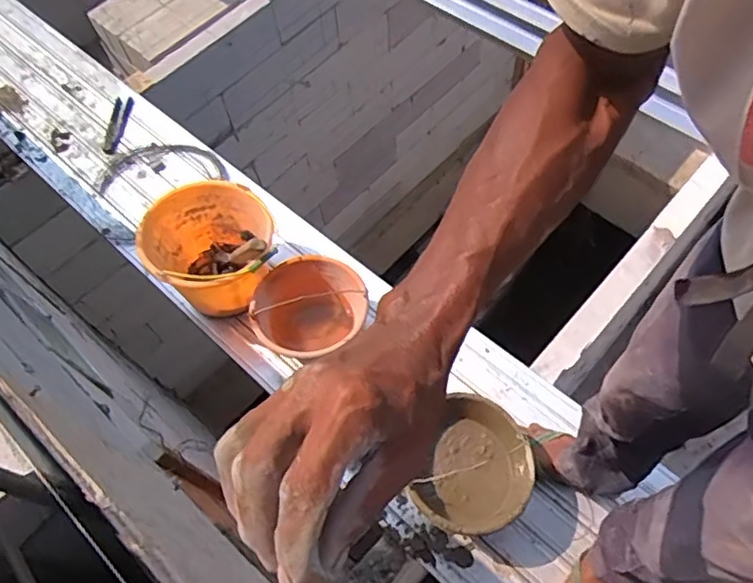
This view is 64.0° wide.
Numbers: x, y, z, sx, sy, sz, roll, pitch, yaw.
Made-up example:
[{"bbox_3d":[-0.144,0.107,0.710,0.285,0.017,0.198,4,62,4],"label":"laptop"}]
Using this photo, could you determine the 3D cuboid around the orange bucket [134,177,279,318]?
[{"bbox_3d":[-0.388,-0.091,1.447,0.292,0.228,0.303,-22,63,-9],"label":"orange bucket"}]

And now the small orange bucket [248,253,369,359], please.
[{"bbox_3d":[-0.150,0.048,1.389,0.258,0.179,0.239,-34,65,-14],"label":"small orange bucket"}]

